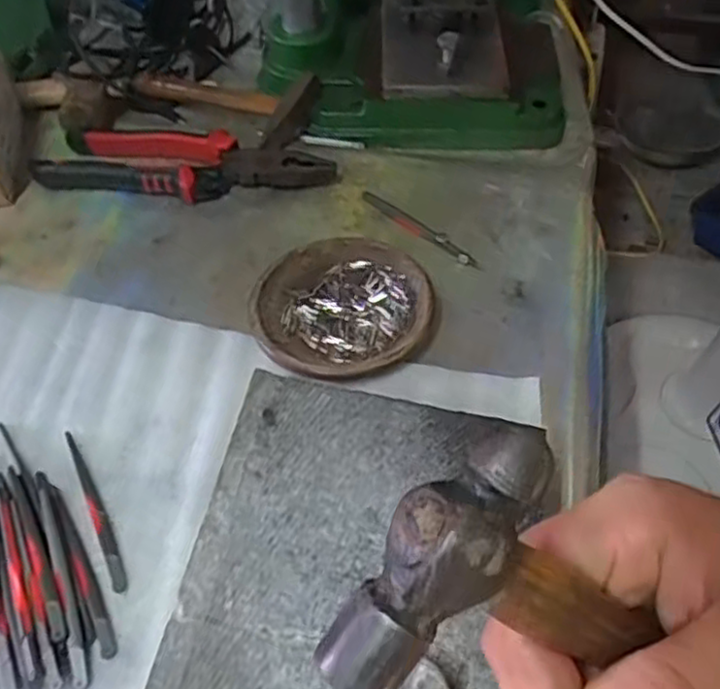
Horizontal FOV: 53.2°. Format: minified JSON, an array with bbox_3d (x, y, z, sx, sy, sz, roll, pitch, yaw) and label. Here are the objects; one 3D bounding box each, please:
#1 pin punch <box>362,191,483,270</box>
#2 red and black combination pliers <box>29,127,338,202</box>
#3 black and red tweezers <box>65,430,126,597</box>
[{"bbox_3d":[0.042,-0.084,0.514,0.105,0.005,0.011,36,61,26],"label":"pin punch"},{"bbox_3d":[-0.130,-0.133,0.544,0.216,0.028,0.061,6,53,6],"label":"red and black combination pliers"},{"bbox_3d":[-0.143,0.087,0.388,0.008,0.004,0.101,-24,55,-16],"label":"black and red tweezers"}]

